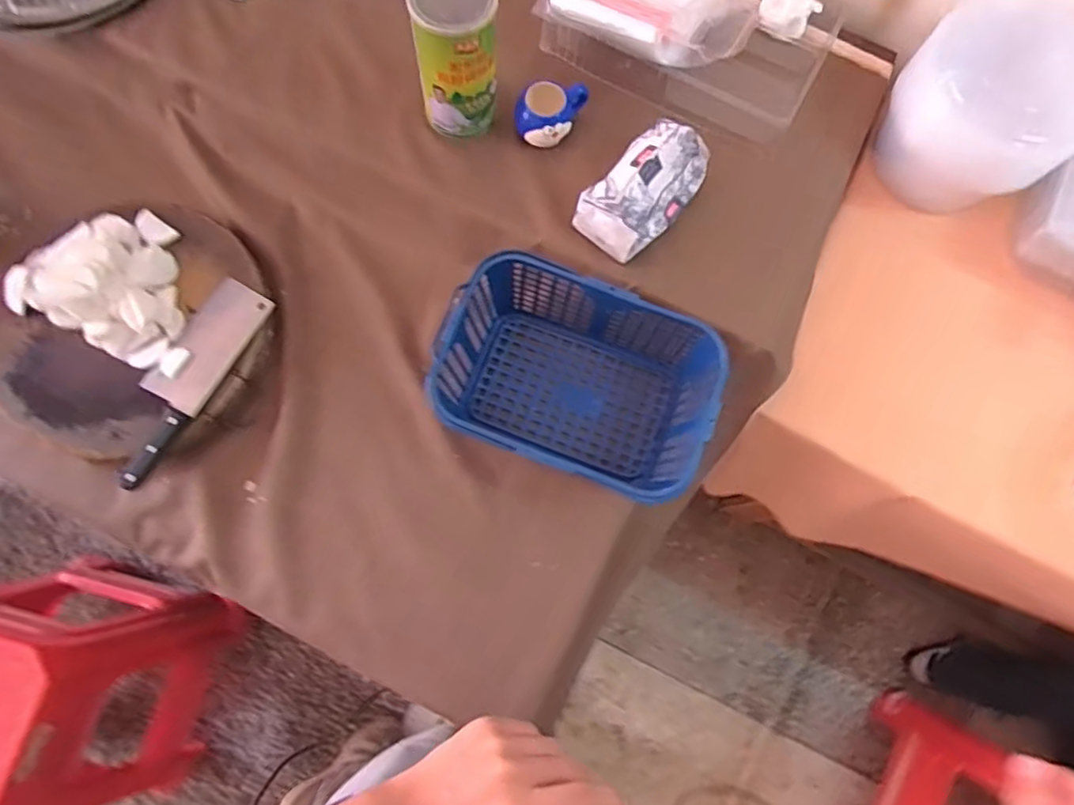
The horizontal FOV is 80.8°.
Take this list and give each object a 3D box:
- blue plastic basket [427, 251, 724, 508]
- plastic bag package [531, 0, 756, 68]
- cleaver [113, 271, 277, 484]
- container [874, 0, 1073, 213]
[{"bbox_3d":[0.048,-0.024,0.812,0.338,0.137,0.236,19,77,3],"label":"blue plastic basket"},{"bbox_3d":[0.144,-0.516,0.828,0.272,0.059,0.141,20,77,3],"label":"plastic bag package"},{"bbox_3d":[-0.453,-0.032,0.811,0.081,0.028,0.282,30,78,5],"label":"cleaver"},{"bbox_3d":[0.597,-0.400,0.837,0.213,0.159,0.211,0,77,-1],"label":"container"}]

